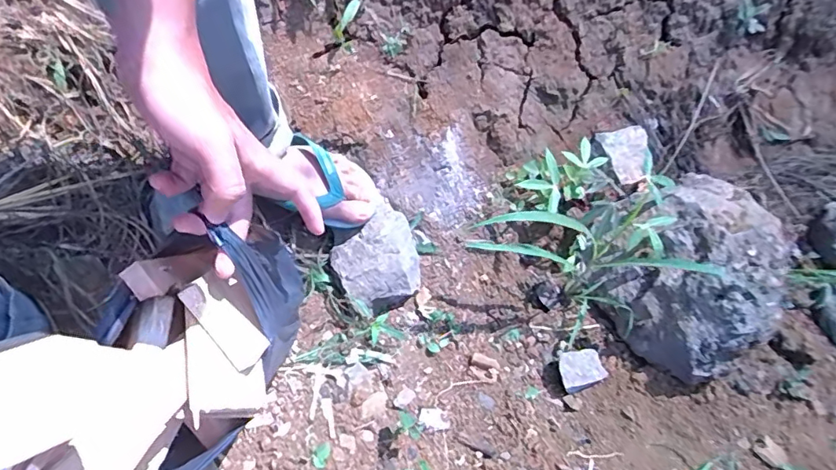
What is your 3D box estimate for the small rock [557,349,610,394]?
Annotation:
[{"bbox_3d":[0.220,0.183,0.704,0.063,0.027,0.052,-11,59,-10],"label":"small rock"}]

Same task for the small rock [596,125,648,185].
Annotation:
[{"bbox_3d":[0.354,-0.135,0.877,0.087,0.042,0.098,-8,58,-9],"label":"small rock"}]

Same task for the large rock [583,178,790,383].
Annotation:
[{"bbox_3d":[0.390,0.029,0.719,0.292,0.166,0.217,-37,67,-24],"label":"large rock"}]

